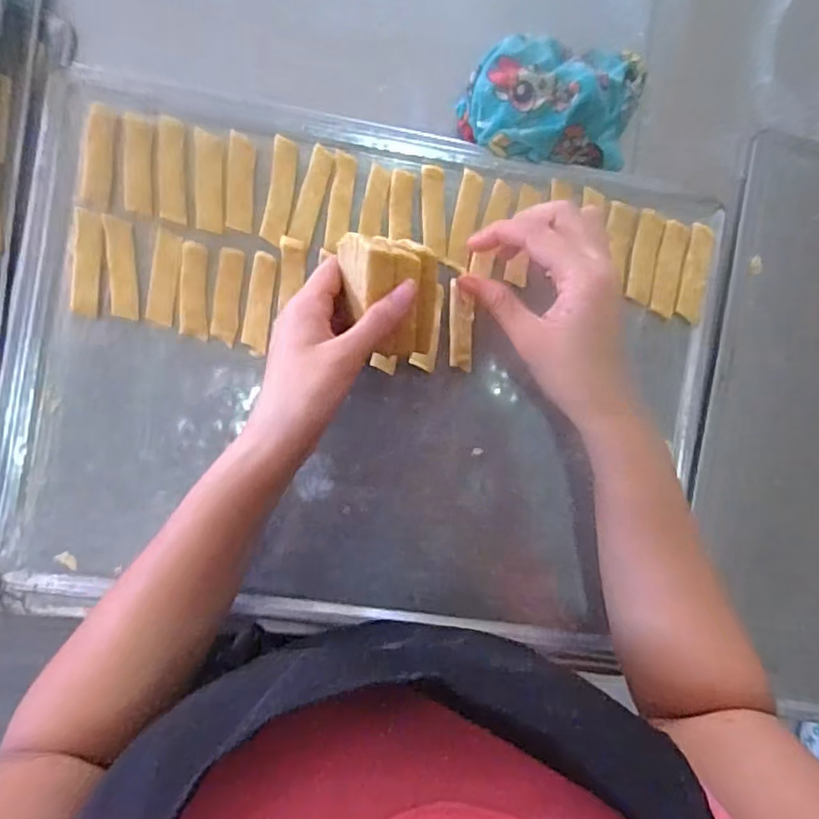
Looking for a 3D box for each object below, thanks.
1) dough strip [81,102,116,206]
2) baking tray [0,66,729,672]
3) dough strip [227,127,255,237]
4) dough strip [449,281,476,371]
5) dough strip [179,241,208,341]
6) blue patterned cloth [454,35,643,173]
[{"bbox_3d":[-0.199,-0.164,0.386,0.019,0.004,0.062,6,89,-6],"label":"dough strip"},{"bbox_3d":[-0.026,-0.022,0.419,0.456,0.040,0.342,8,89,-6],"label":"baking tray"},{"bbox_3d":[-0.112,-0.150,0.398,0.017,0.004,0.062,3,89,-6],"label":"dough strip"},{"bbox_3d":[0.036,-0.058,0.416,0.018,0.004,0.061,-4,94,-6],"label":"dough strip"},{"bbox_3d":[-0.142,-0.079,0.399,0.017,0.004,0.062,2,90,-6],"label":"dough strip"},{"bbox_3d":[0.104,-0.215,0.419,0.135,0.054,0.091,3,89,-6],"label":"blue patterned cloth"}]

